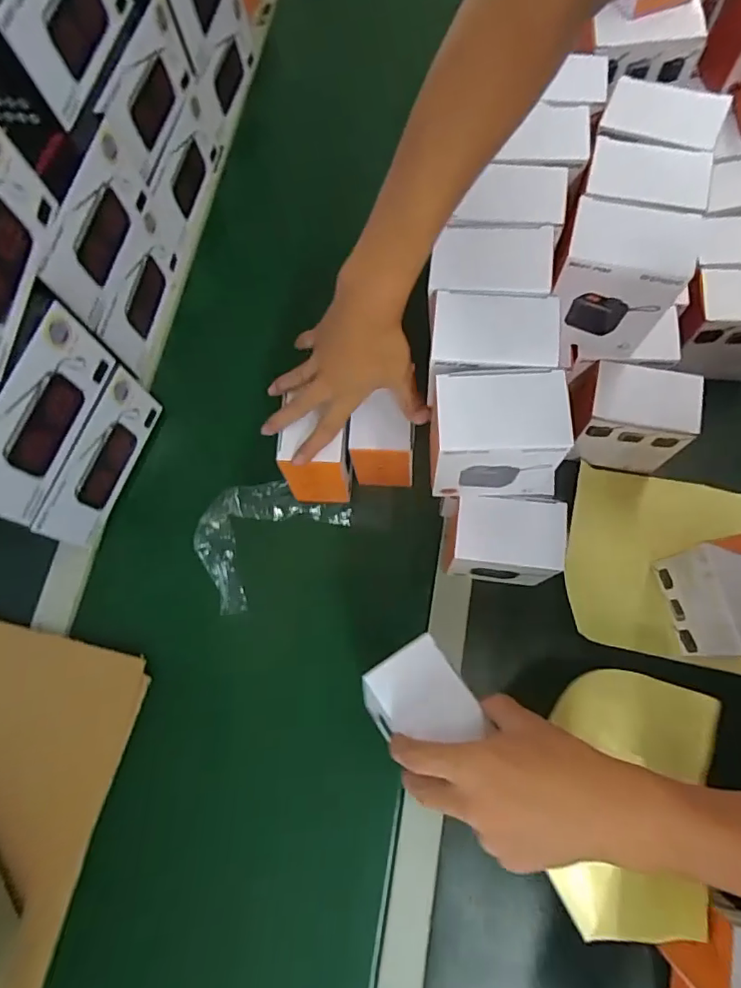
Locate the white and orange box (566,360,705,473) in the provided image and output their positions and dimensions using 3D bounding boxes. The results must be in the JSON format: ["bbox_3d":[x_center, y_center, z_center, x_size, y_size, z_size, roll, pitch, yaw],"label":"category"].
[{"bbox_3d":[0.267,-0.077,0.560,0.106,0.120,0.070,11,74,8],"label":"white and orange box"}]

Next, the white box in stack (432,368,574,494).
[{"bbox_3d":[0.104,-0.044,0.447,0.111,0.114,0.070,-1,73,4],"label":"white box in stack"}]

